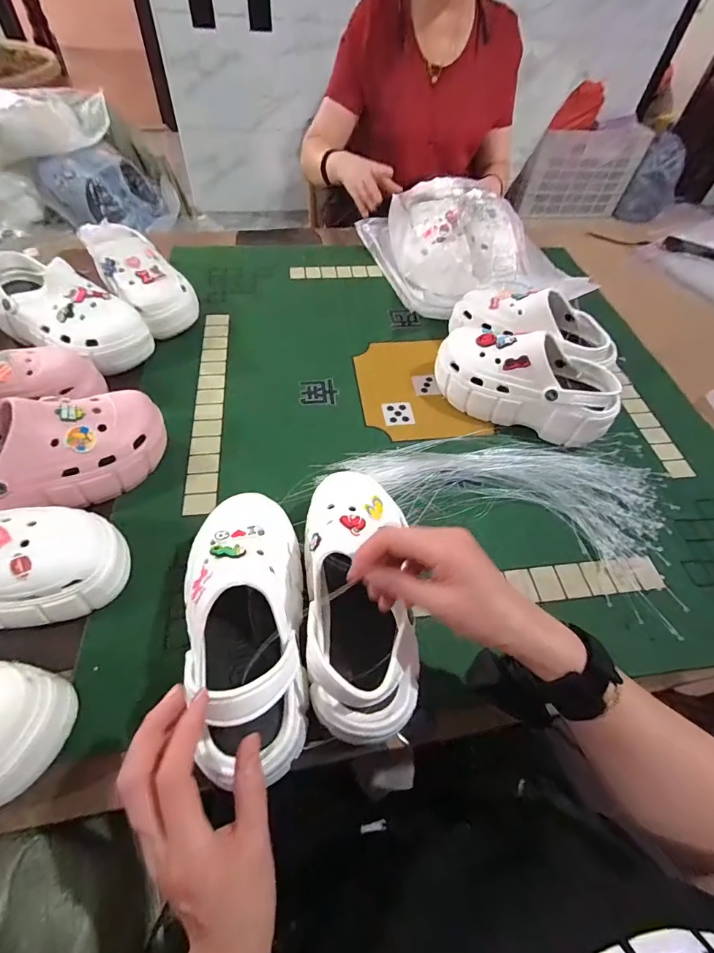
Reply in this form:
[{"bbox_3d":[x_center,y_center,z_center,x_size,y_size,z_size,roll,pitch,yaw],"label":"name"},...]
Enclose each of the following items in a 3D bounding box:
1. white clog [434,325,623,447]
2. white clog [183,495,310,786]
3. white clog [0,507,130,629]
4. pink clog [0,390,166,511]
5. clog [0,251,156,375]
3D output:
[{"bbox_3d":[0.234,-0.136,0.576,0.251,0.104,0.093,25,56,12],"label":"white clog"},{"bbox_3d":[-0.095,0.118,0.364,0.098,0.092,0.234,-7,47,-10],"label":"white clog"},{"bbox_3d":[-0.353,0.088,0.393,0.231,0.104,0.100,-10,56,-12],"label":"white clog"},{"bbox_3d":[-0.352,-0.021,0.469,0.253,0.105,0.104,-20,59,-18],"label":"pink clog"},{"bbox_3d":[-0.437,-0.239,0.619,0.231,0.105,0.108,21,55,9],"label":"clog"}]

